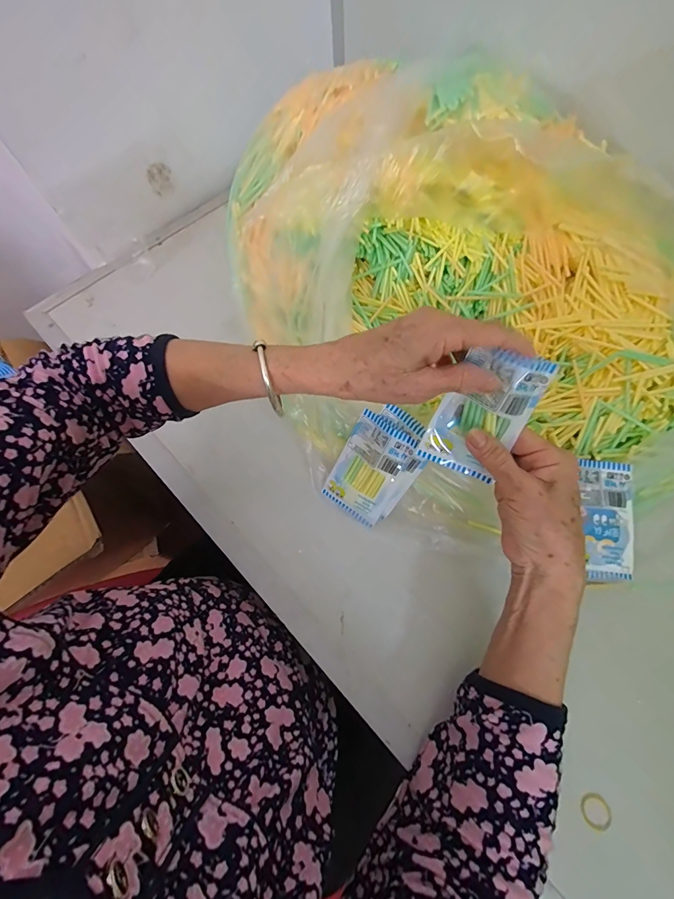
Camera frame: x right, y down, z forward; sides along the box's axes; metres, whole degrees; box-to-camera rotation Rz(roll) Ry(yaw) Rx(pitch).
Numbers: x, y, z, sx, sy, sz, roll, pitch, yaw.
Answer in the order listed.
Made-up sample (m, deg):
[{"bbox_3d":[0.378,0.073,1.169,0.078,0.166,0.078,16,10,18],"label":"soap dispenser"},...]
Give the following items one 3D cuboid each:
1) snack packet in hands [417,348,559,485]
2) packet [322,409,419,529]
[{"bbox_3d":[0.108,-0.025,0.284,0.064,0.102,0.012,22,35,11],"label":"snack packet in hands"},{"bbox_3d":[0.030,0.021,0.366,0.063,0.011,0.100,35,115,17],"label":"packet"}]

